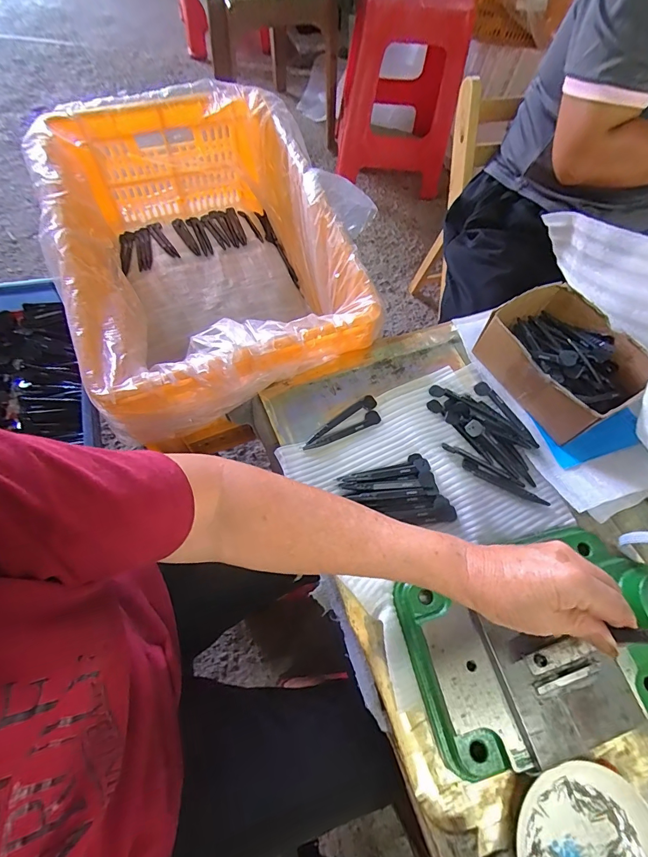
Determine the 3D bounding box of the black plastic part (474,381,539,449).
[{"bbox_3d":[0.219,-0.019,0.481,0.019,0.004,0.098,-31,72,-17],"label":"black plastic part"}]

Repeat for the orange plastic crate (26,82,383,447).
[{"bbox_3d":[-0.165,-0.239,0.602,0.347,0.219,0.494,-19,69,-13],"label":"orange plastic crate"}]

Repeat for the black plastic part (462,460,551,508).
[{"bbox_3d":[0.201,0.061,0.453,0.099,0.005,0.014,26,67,7],"label":"black plastic part"}]

